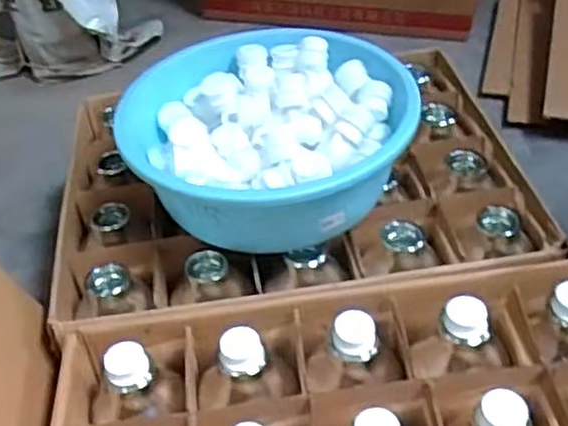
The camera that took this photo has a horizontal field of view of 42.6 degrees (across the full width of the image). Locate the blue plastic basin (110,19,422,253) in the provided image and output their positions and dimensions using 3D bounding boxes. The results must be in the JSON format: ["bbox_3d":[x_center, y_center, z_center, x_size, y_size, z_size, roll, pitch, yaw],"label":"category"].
[{"bbox_3d":[-0.018,-0.110,0.958,0.348,0.122,0.348,-3,41,2],"label":"blue plastic basin"}]

